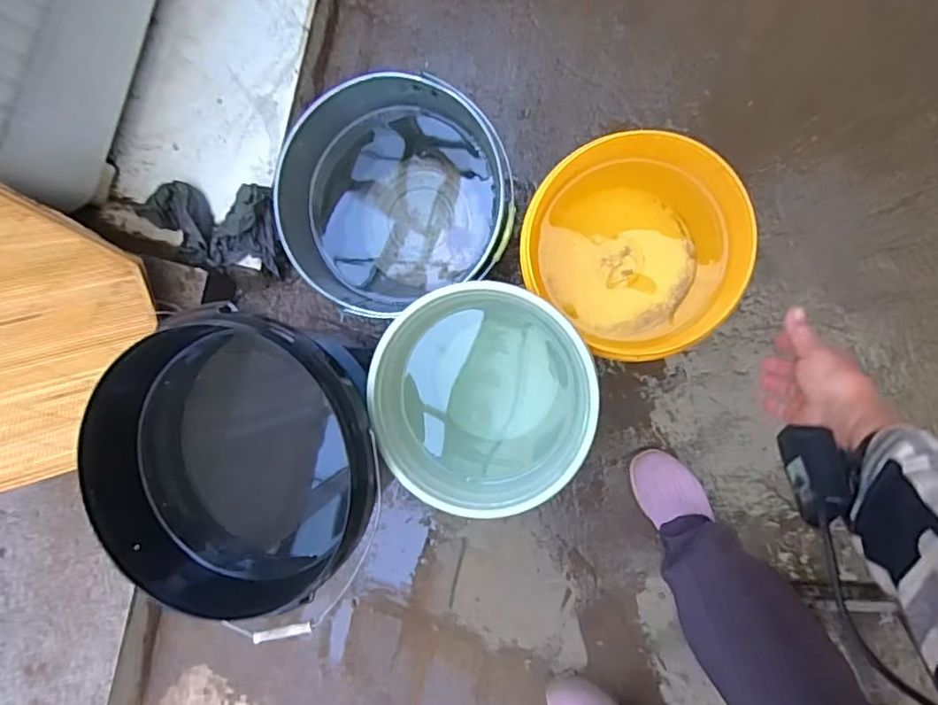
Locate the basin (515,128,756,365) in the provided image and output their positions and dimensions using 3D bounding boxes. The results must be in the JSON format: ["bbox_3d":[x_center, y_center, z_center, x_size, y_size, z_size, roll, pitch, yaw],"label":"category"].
[{"bbox_3d":[0.214,-0.132,0.769,0.238,0.222,0.250,0,93,9],"label":"basin"}]

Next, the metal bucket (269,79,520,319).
[{"bbox_3d":[-0.086,-0.207,0.805,0.284,0.212,0.271,0,93,9],"label":"metal bucket"}]

